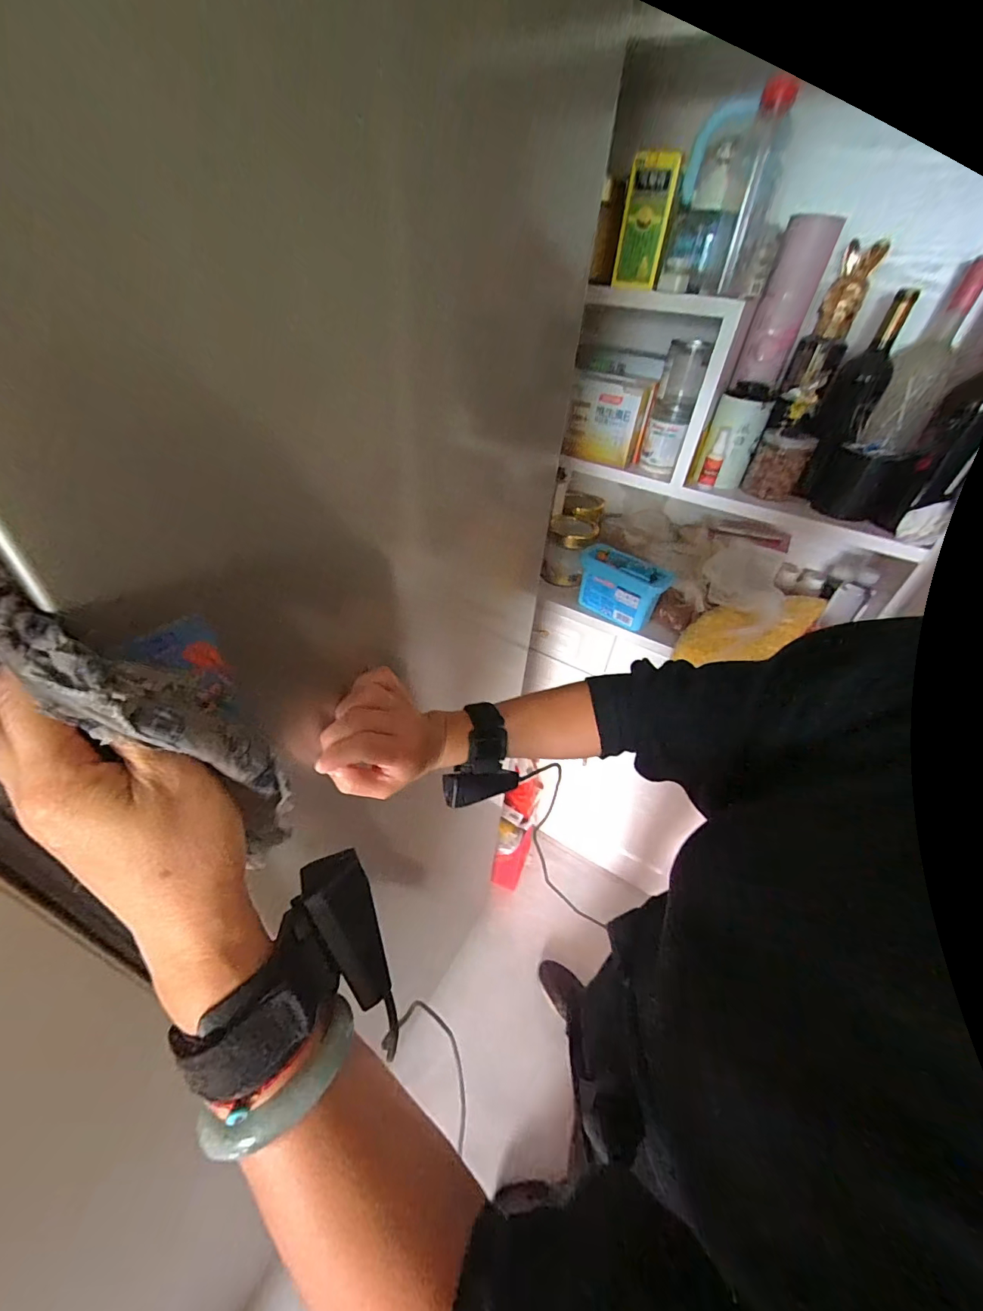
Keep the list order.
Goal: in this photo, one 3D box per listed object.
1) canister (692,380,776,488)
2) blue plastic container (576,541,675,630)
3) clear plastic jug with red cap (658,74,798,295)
[{"bbox_3d":[0.416,-0.377,0.785,0.086,0.148,0.079,19,42,14],"label":"canister"},{"bbox_3d":[0.261,-0.139,0.916,0.177,0.113,0.084,34,47,28],"label":"blue plastic container"},{"bbox_3d":[0.326,-0.648,0.648,0.107,0.197,0.111,17,41,12],"label":"clear plastic jug with red cap"}]

